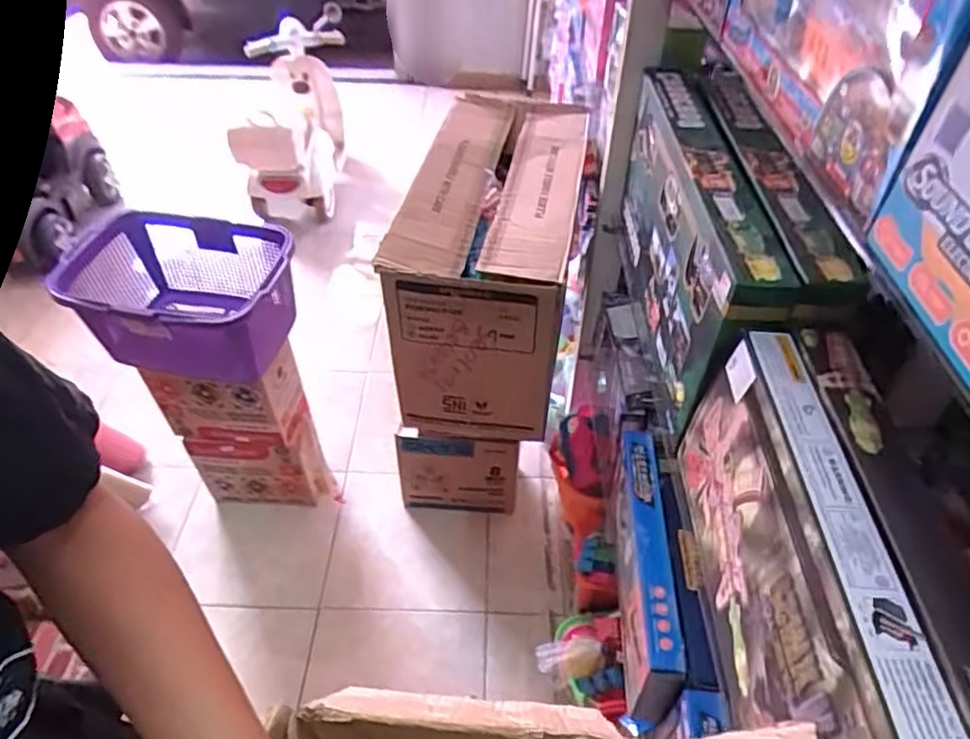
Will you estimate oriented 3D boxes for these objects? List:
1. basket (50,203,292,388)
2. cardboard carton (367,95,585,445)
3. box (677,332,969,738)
[{"bbox_3d":[-0.587,-0.129,1.267,0.368,0.223,0.281,9,46,8],"label":"basket"},{"bbox_3d":[0.025,-0.233,1.229,0.269,0.333,0.600,8,45,7],"label":"cardboard carton"},{"bbox_3d":[0.249,0.182,0.524,0.073,0.184,0.423,3,45,3],"label":"box"}]

